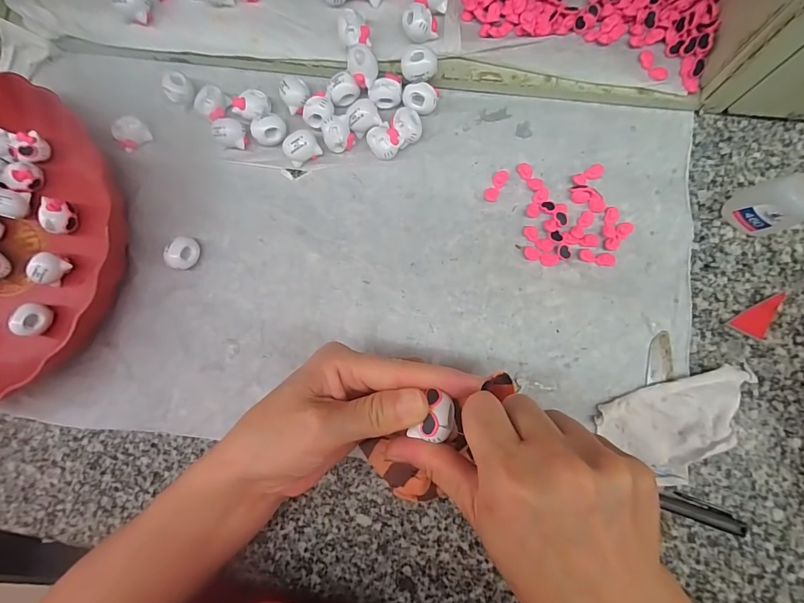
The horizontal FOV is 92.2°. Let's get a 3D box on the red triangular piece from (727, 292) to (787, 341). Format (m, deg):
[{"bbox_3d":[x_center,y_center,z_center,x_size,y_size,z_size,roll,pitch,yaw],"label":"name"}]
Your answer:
[{"bbox_3d":[0.246,0.012,0.264,0.038,0.005,0.018,-32,83,0],"label":"red triangular piece"}]

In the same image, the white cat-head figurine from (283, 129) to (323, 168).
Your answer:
[{"bbox_3d":[-0.076,-0.117,0.292,0.025,0.017,0.017,-25,83,1],"label":"white cat-head figurine"}]

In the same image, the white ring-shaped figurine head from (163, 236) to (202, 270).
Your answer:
[{"bbox_3d":[-0.164,-0.036,0.292,0.022,0.021,0.018,-44,83,-1],"label":"white ring-shaped figurine head"}]

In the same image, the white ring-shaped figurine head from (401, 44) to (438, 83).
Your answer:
[{"bbox_3d":[0.013,-0.170,0.280,0.025,0.019,0.020,0,84,4],"label":"white ring-shaped figurine head"}]

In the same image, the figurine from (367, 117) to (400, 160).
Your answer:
[{"bbox_3d":[-0.013,-0.120,0.288,0.023,0.014,0.028,-20,83,2],"label":"figurine"}]

